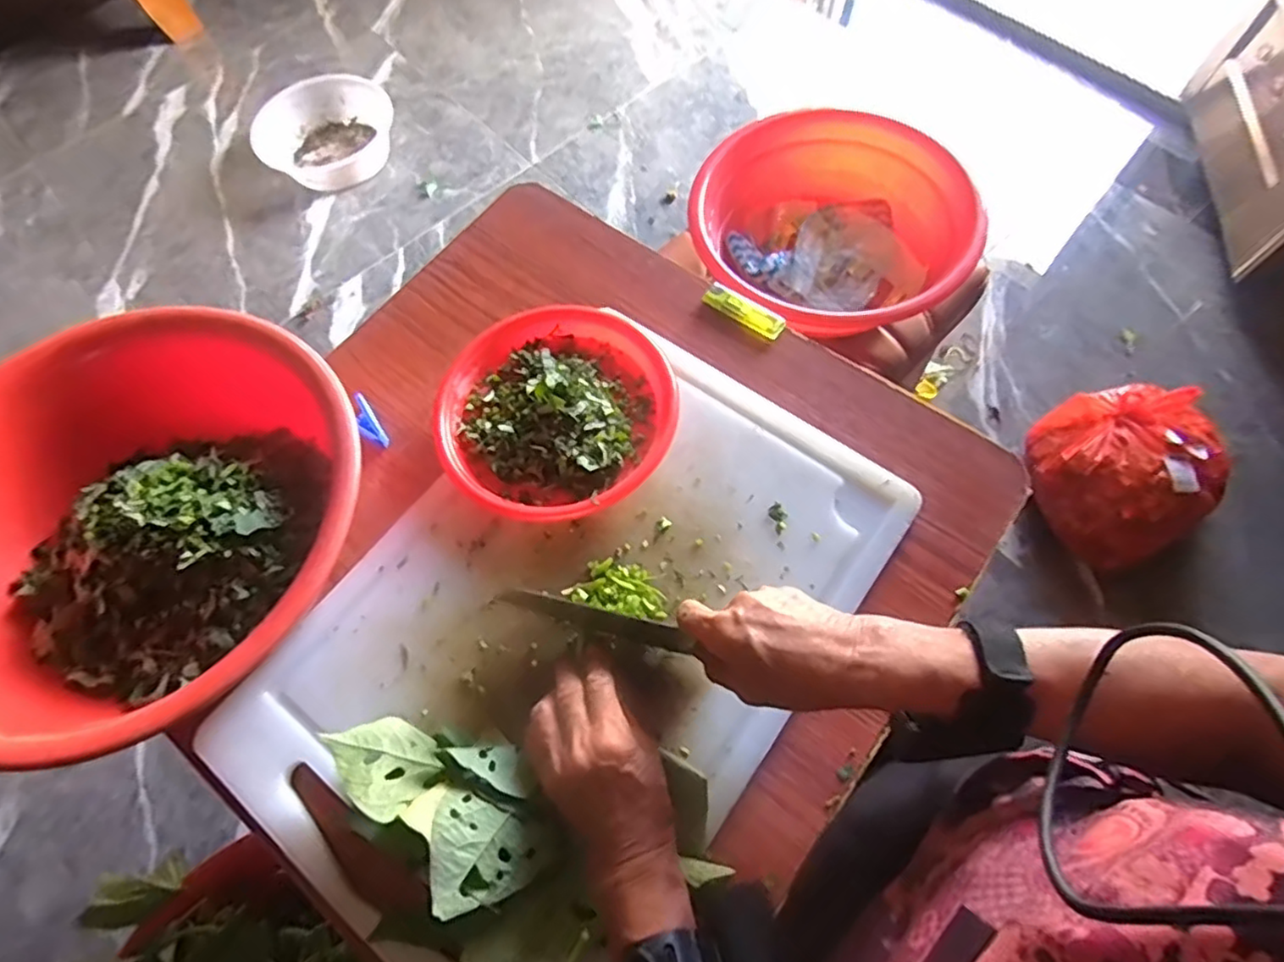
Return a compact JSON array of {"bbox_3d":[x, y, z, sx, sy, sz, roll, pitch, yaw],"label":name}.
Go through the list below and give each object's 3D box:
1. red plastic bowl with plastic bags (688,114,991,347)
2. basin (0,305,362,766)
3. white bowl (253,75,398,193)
[{"bbox_3d":[0.223,-0.289,0.790,0.307,0.126,0.338,35,72,16],"label":"red plastic bowl with plastic bags"},{"bbox_3d":[-0.366,0.028,0.486,0.316,0.093,0.315,0,64,1],"label":"basin"},{"bbox_3d":[-0.706,-0.763,1.413,0.271,0.101,0.245,19,66,10],"label":"white bowl"}]

